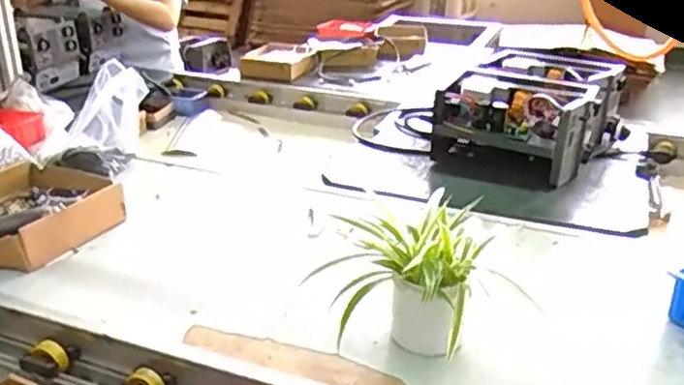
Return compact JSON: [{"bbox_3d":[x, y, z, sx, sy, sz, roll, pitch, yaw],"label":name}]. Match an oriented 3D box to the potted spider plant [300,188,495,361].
[{"bbox_3d":[0.070,0.109,0.844,0.185,0.140,0.154,13,28,27],"label":"potted spider plant"}]

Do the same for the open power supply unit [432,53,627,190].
[{"bbox_3d":[0.414,-0.170,1.441,0.311,0.167,0.416,14,27,27],"label":"open power supply unit"}]

